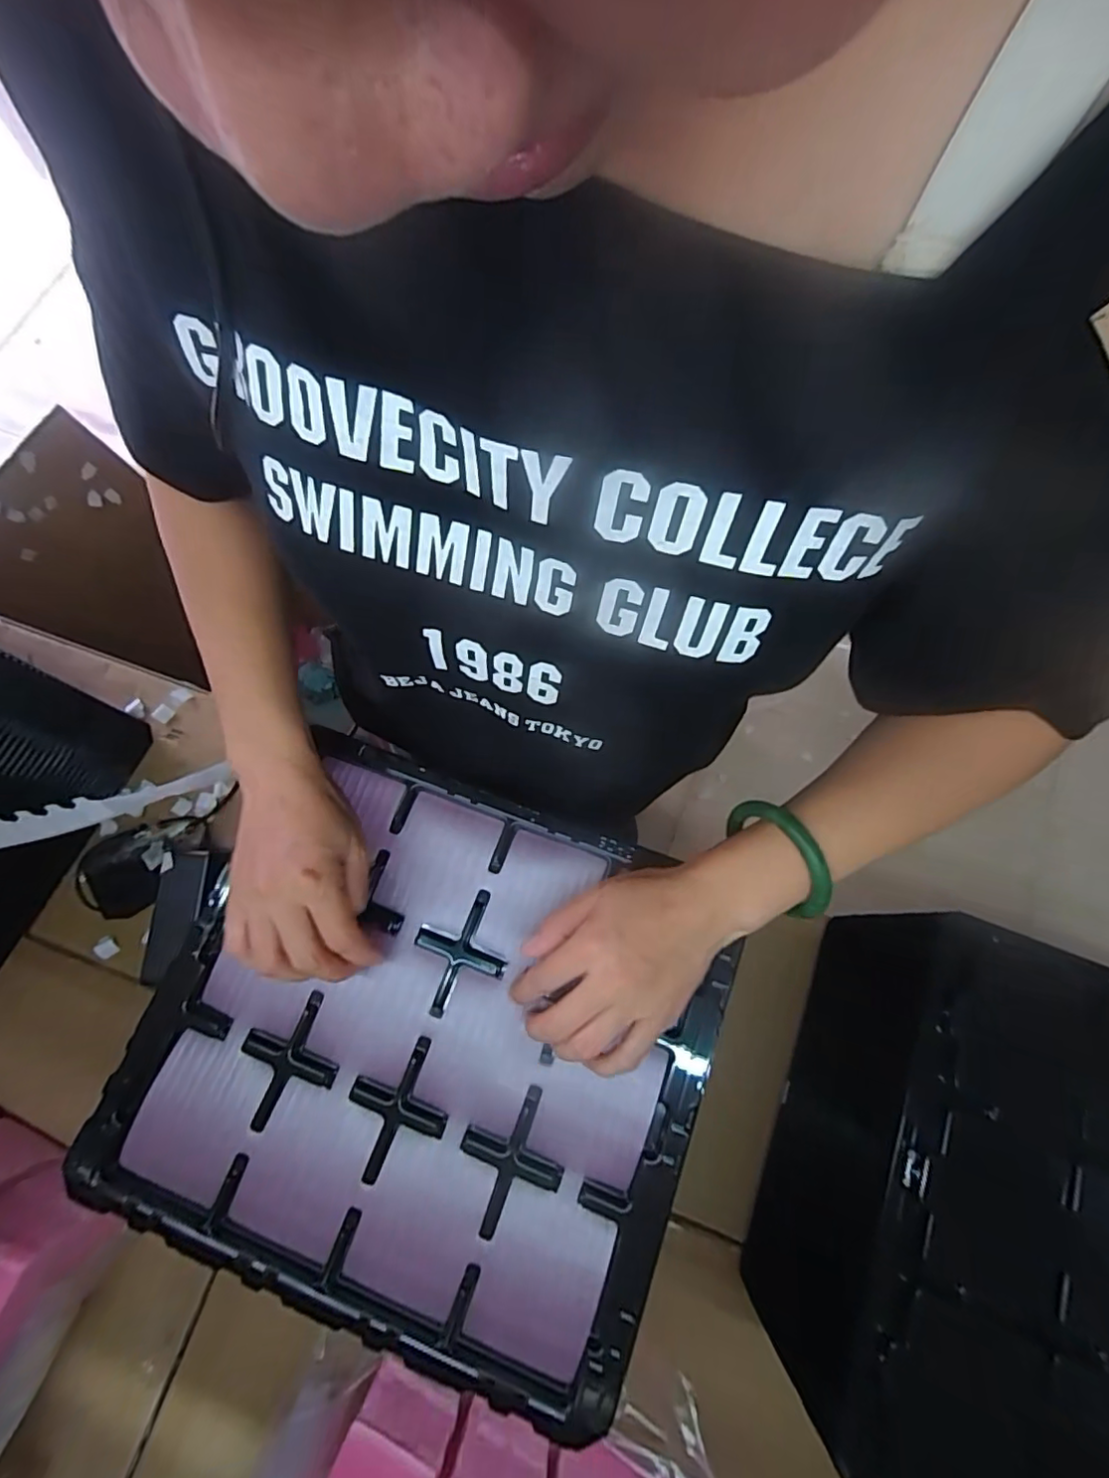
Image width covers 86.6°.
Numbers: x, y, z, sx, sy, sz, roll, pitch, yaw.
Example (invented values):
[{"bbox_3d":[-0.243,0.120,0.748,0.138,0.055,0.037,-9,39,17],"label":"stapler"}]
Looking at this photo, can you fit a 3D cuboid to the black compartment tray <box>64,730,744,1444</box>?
[{"bbox_3d":[-0.084,0.199,0.401,0.364,0.019,0.329,20,74,7],"label":"black compartment tray"}]

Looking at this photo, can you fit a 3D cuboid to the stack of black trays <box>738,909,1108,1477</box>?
[{"bbox_3d":[0.398,0.354,0.446,0.381,0.197,0.353,17,74,6],"label":"stack of black trays"}]

